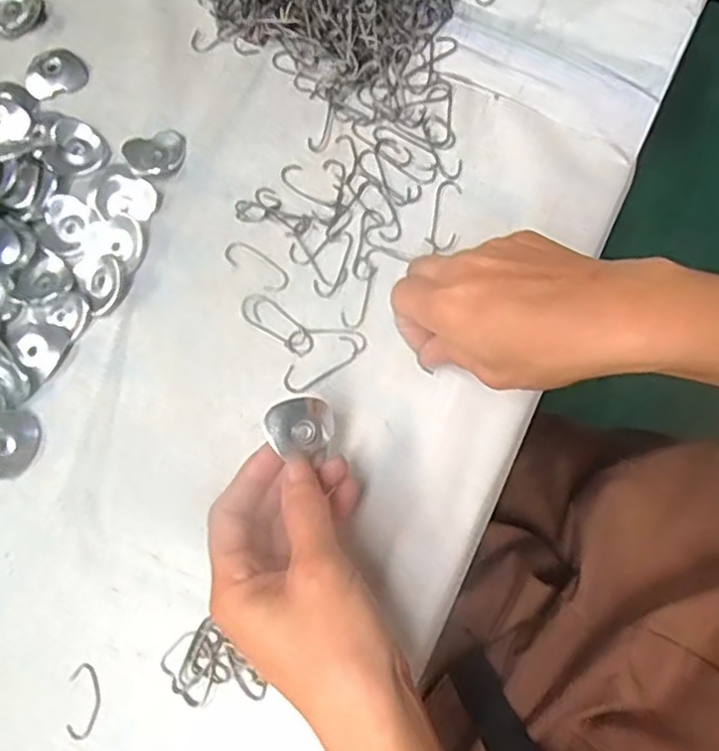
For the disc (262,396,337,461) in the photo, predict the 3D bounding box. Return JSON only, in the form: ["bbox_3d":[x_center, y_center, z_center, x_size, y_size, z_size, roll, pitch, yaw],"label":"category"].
[{"bbox_3d":[-0.027,0.023,0.314,0.038,0.004,0.026,-13,75,-36],"label":"disc"}]

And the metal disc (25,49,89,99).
[{"bbox_3d":[-0.195,-0.195,0.430,0.038,0.007,0.036,0,75,2],"label":"metal disc"}]

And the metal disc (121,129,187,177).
[{"bbox_3d":[-0.121,-0.132,0.400,0.036,0.006,0.031,-18,75,-3],"label":"metal disc"}]

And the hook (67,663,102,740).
[{"bbox_3d":[-0.134,0.159,0.328,0.016,0.004,0.034,-1,75,2],"label":"hook"}]

